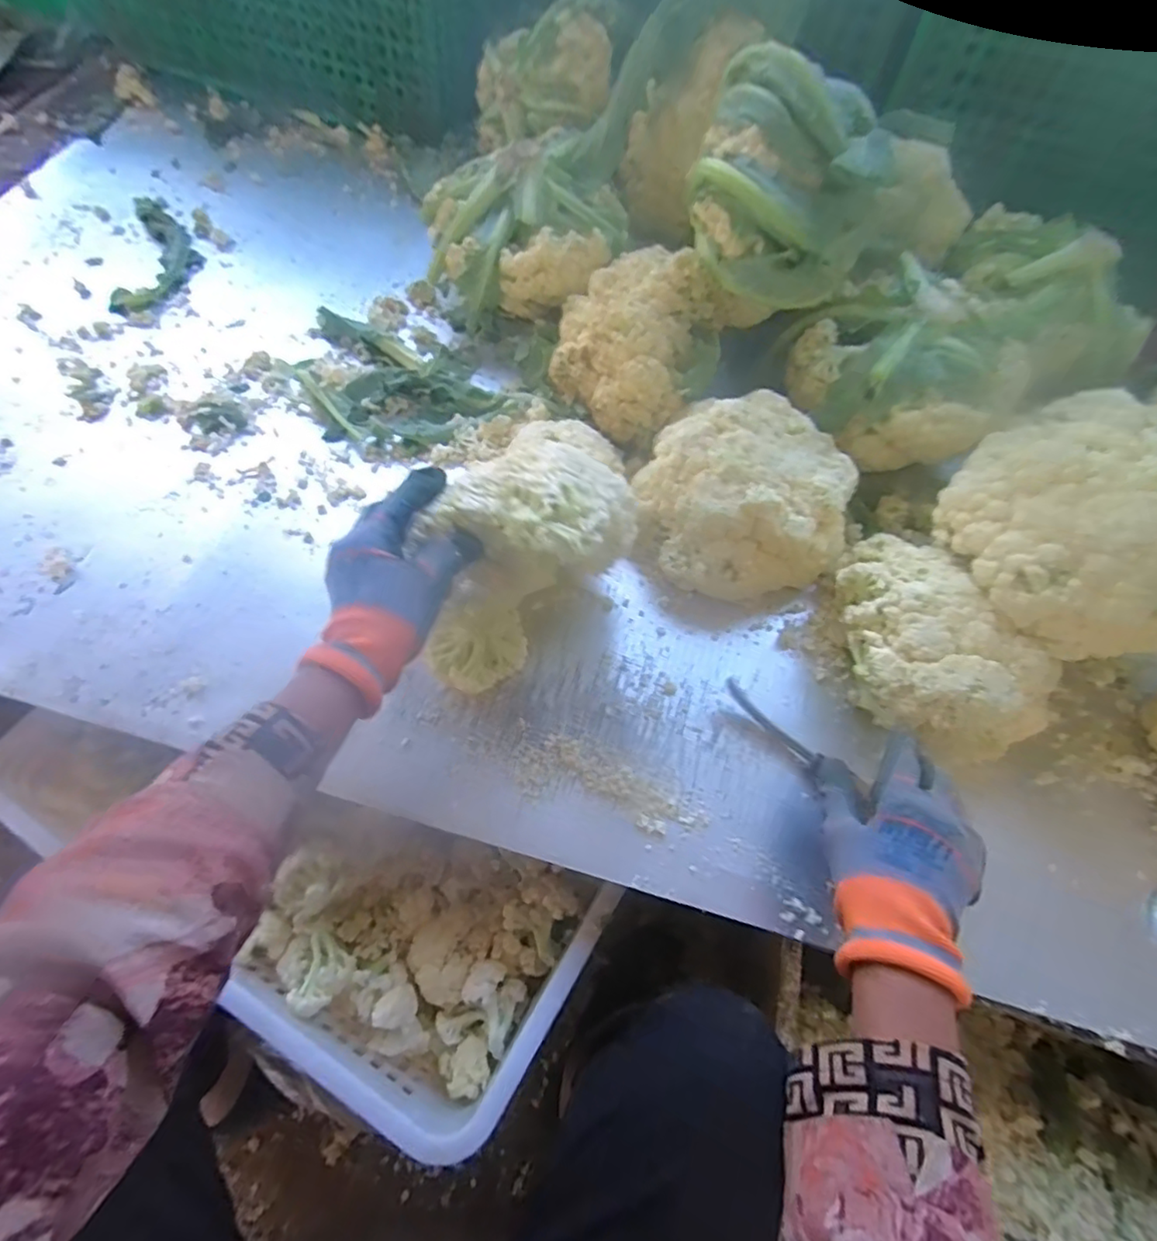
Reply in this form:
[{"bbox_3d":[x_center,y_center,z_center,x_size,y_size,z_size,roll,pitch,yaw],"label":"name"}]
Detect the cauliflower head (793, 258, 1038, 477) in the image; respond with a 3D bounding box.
[{"bbox_3d":[0.310,-0.235,0.570,0.192,0.106,0.170,35,66,14],"label":"cauliflower head"}]

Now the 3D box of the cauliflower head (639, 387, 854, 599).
[{"bbox_3d":[0.153,-0.107,0.541,0.185,0.118,0.155,-18,65,-12],"label":"cauliflower head"}]

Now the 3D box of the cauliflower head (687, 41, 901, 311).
[{"bbox_3d":[0.178,-0.364,0.512,0.156,0.148,0.134,24,64,9],"label":"cauliflower head"}]

